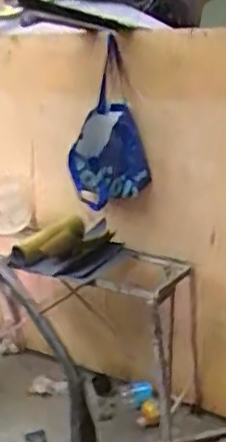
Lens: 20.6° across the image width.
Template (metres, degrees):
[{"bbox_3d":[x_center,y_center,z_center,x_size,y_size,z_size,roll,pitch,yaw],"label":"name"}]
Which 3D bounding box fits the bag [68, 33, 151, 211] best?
[{"bbox_3d":[-0.025,-0.284,1.929,0.235,0.455,0.307,-6,22,0],"label":"bag"}]

